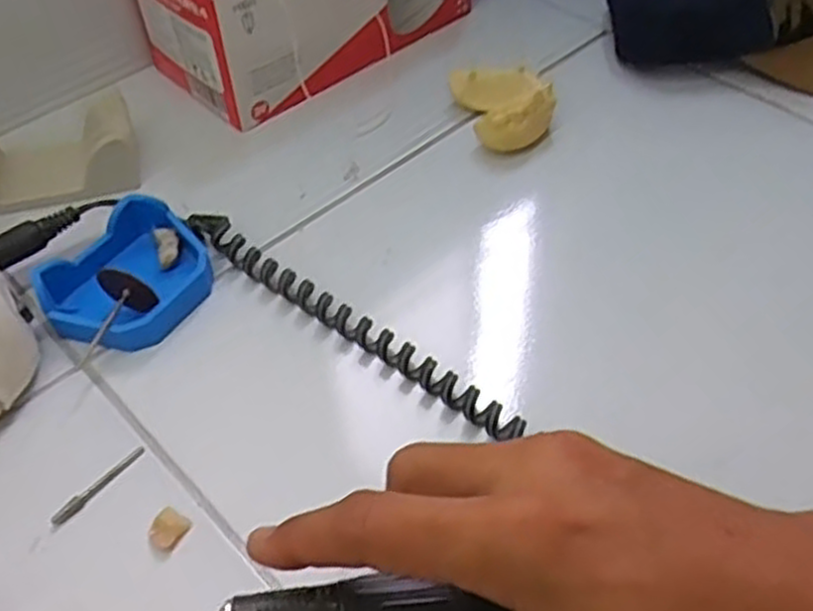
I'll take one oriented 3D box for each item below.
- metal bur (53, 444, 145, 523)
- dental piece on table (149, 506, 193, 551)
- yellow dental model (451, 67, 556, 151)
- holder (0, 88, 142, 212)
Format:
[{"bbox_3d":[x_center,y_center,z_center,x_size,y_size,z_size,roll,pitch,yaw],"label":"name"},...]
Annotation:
[{"bbox_3d":[-0.126,0.072,0.322,0.004,0.004,0.044,32,57,26],"label":"metal bur"},{"bbox_3d":[-0.093,0.087,0.310,0.014,0.006,0.015,32,57,26],"label":"dental piece on table"},{"bbox_3d":[0.058,-0.121,0.470,0.045,0.031,0.065,-12,50,-8],"label":"yellow dental model"},{"bbox_3d":[-0.196,-0.086,0.441,0.087,0.035,0.048,-12,50,-9],"label":"holder"}]

